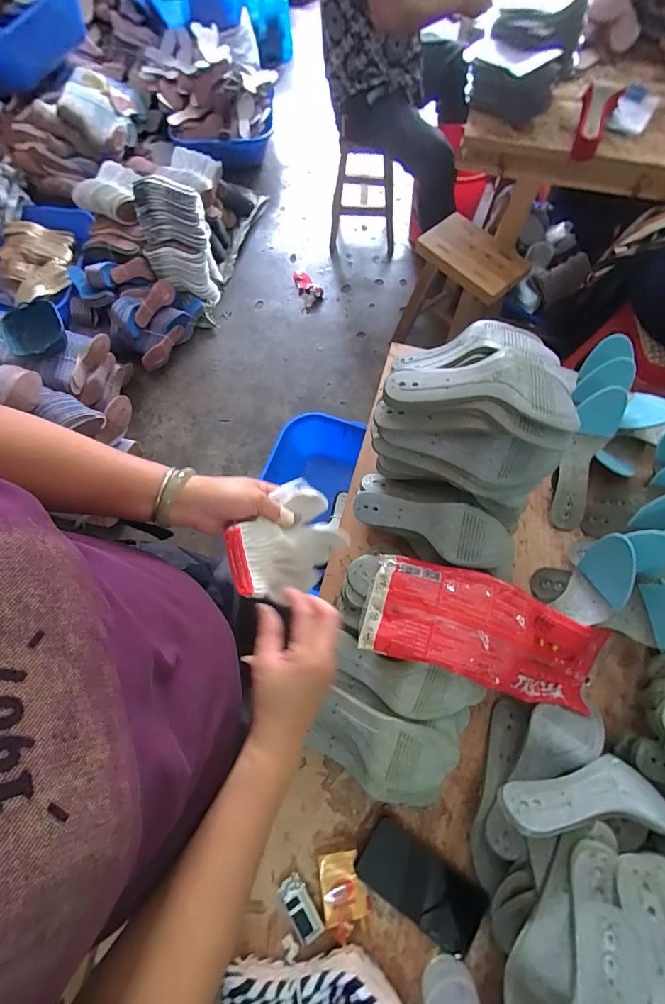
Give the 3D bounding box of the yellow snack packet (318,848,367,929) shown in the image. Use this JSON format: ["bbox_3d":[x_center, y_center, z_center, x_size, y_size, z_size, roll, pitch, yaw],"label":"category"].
[{"bbox_3d":[0.012,0.503,0.522,0.053,0.017,0.076,-11,70,-3],"label":"yellow snack packet"}]

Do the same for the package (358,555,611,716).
[{"bbox_3d":[0.222,0.181,0.549,0.351,0.074,0.138,20,71,-8],"label":"package"}]

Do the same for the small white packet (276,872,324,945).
[{"bbox_3d":[-0.041,0.529,0.519,0.034,0.012,0.071,-34,73,-10],"label":"small white packet"}]

